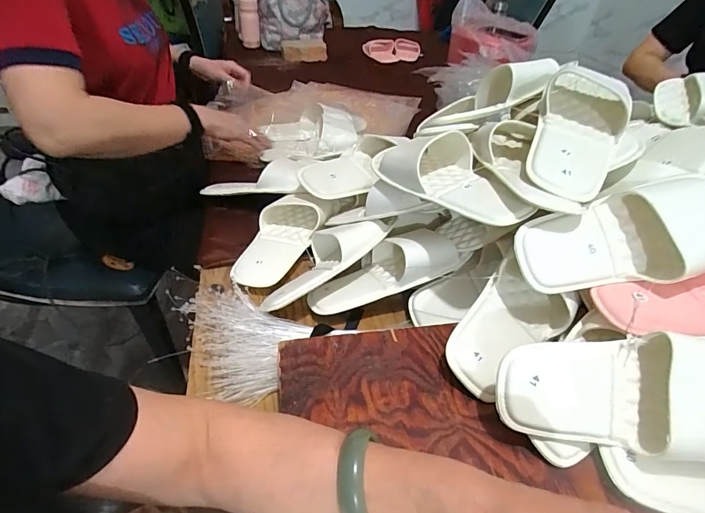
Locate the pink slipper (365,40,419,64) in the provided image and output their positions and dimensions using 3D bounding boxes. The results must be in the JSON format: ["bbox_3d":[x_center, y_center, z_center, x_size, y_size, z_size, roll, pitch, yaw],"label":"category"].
[{"bbox_3d":[0.168,-0.805,1.556,0.242,0.080,0.066,-11,43,-17],"label":"pink slipper"}]

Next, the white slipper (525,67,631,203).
[{"bbox_3d":[0.255,-0.149,0.444,0.091,0.049,0.215,22,59,19],"label":"white slipper"}]

